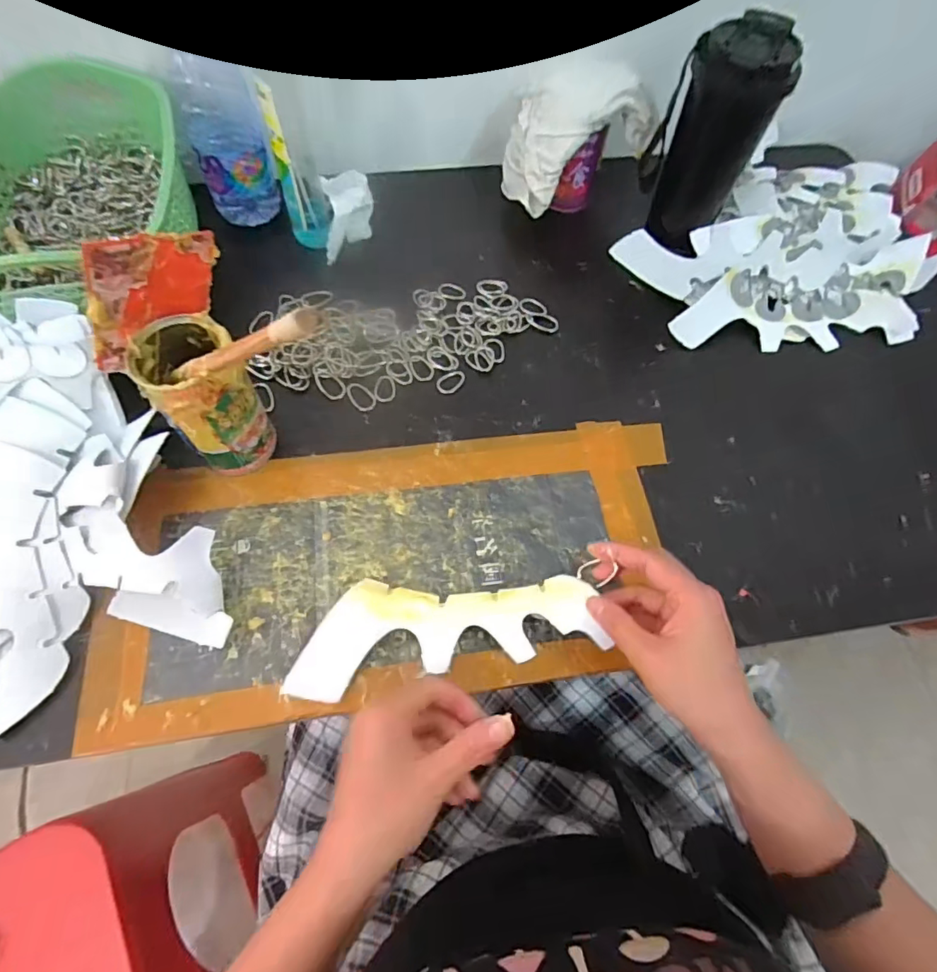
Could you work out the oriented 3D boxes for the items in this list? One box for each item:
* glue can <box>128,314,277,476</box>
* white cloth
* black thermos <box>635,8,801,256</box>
[{"bbox_3d":[-0.197,-0.067,0.410,0.067,0.123,0.072,-34,69,-17],"label":"glue can"},{"bbox_3d":[0.109,-0.366,0.554,0.133,0.105,0.082,-21,66,-12],"label":"white cloth"},{"bbox_3d":[0.234,-0.326,0.522,0.078,0.184,0.090,-26,67,-14],"label":"black thermos"}]

